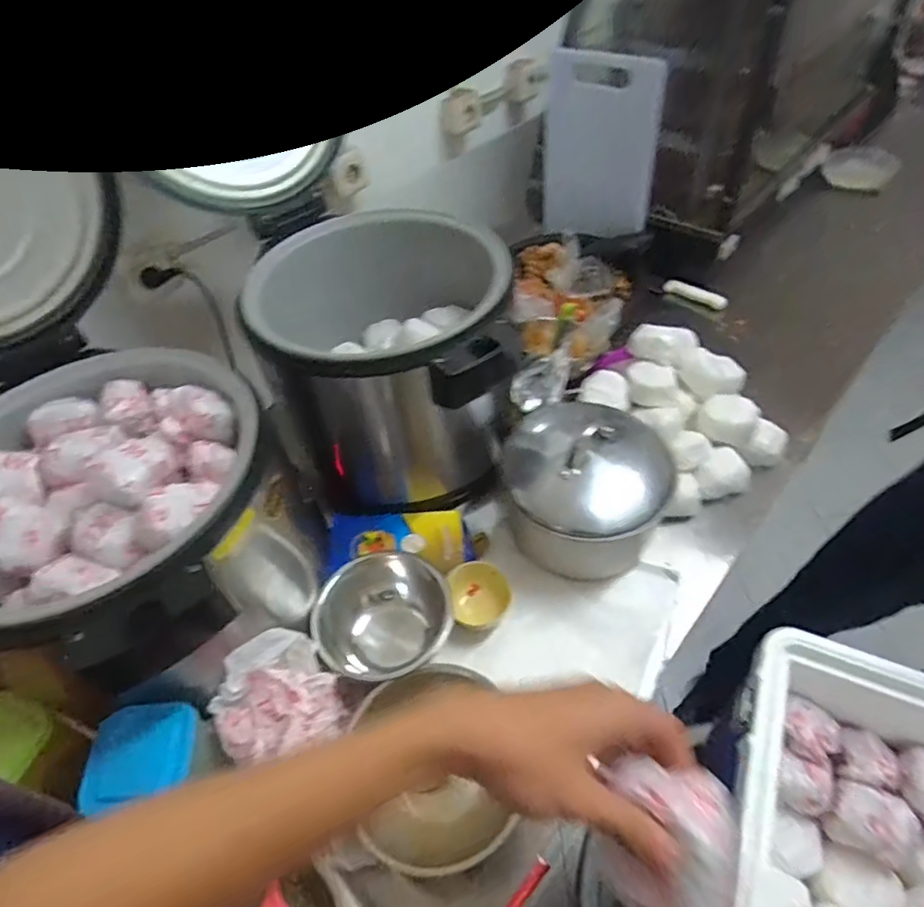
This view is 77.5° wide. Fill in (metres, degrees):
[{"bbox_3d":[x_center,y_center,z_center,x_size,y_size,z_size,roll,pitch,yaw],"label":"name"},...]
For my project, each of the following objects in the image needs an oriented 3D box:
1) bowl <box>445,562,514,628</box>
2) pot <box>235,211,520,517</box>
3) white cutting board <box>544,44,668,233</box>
[{"bbox_3d":[0.027,0.190,0.775,0.070,0.047,0.083,-16,49,-8],"label":"bowl"},{"bbox_3d":[-0.103,-0.133,0.875,0.342,0.293,0.359,-3,49,4],"label":"pot"},{"bbox_3d":[0.273,-0.609,1.165,0.014,0.336,0.273,-34,49,-27],"label":"white cutting board"}]

